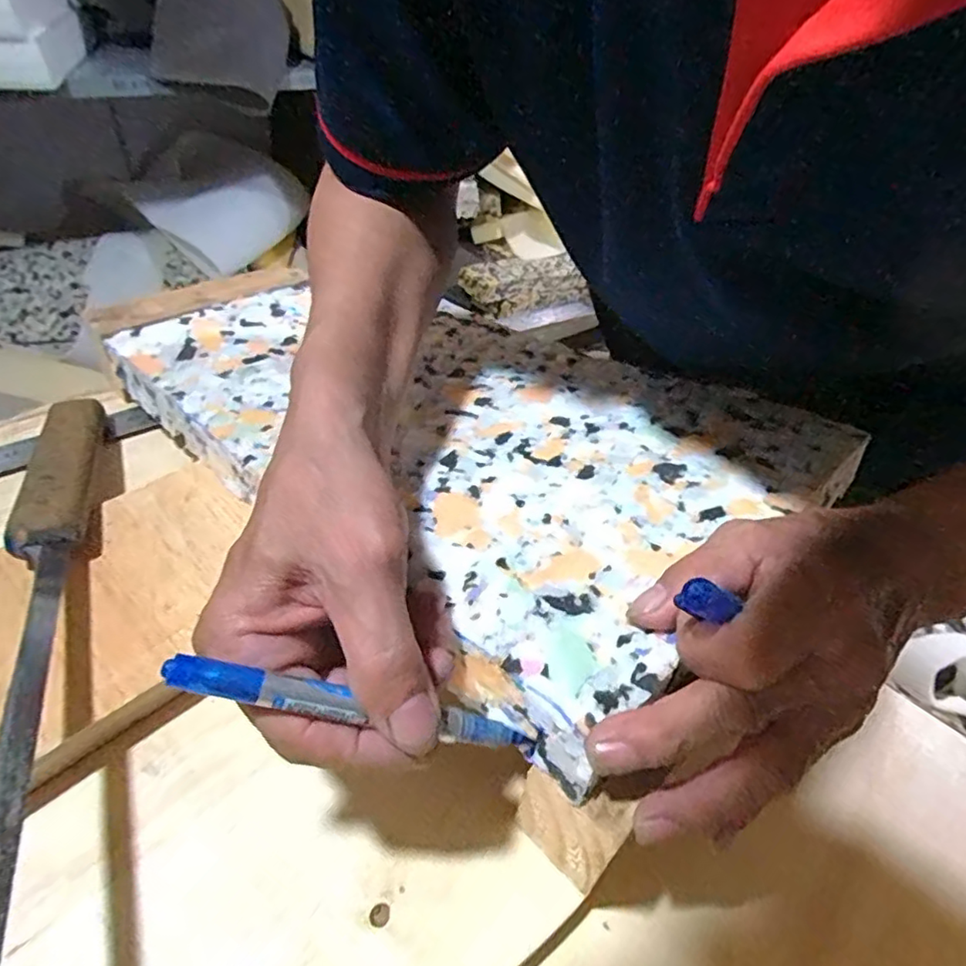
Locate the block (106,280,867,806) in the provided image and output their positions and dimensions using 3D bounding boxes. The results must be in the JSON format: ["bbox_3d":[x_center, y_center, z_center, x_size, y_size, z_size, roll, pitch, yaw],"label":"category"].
[{"bbox_3d":[-0.022,-0.057,0.369,0.404,0.048,0.258,36,53,28],"label":"block"}]

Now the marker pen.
[{"bbox_3d":[-0.038,0.072,0.188,0.118,0.005,0.009,20,41,-20],"label":"marker pen"}]

